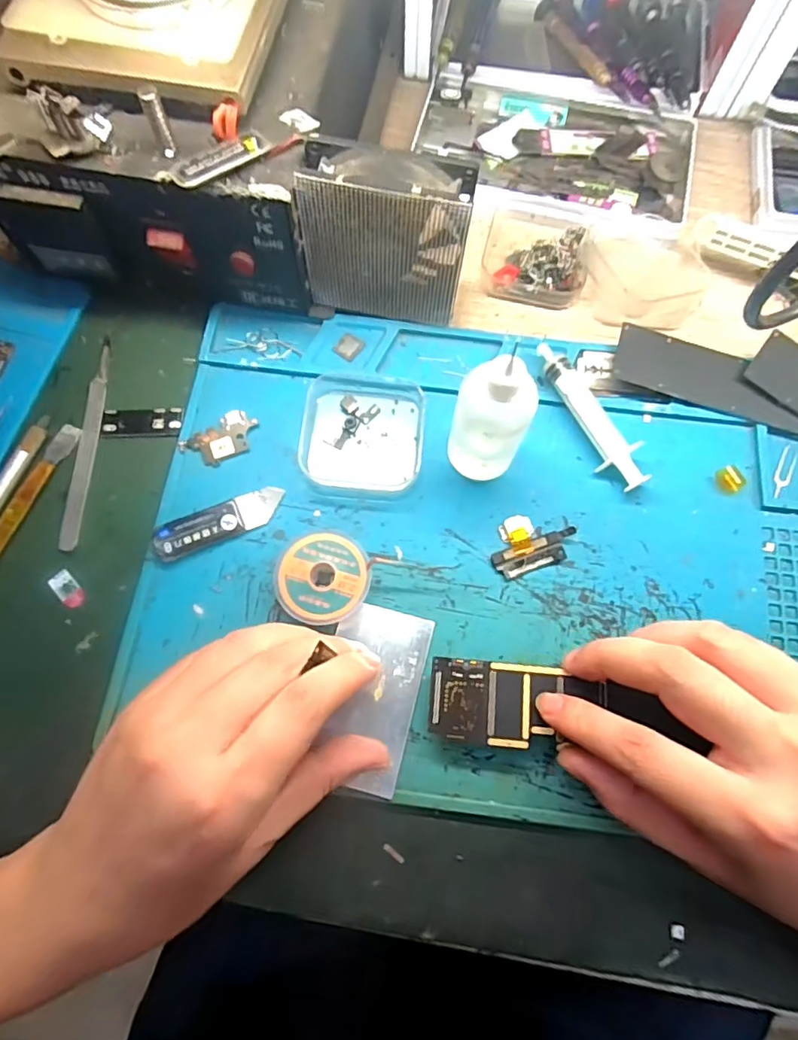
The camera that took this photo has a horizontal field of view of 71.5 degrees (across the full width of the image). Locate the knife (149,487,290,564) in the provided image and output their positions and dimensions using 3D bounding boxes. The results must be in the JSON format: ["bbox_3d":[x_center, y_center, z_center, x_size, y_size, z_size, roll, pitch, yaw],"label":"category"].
[{"bbox_3d":[-0.090,0.001,0.281,0.066,0.006,0.018,-24,74,-7],"label":"knife"}]

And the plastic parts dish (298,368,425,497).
[{"bbox_3d":[-0.019,-0.046,0.292,0.062,0.014,0.064,5,73,2],"label":"plastic parts dish"}]

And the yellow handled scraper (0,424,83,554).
[{"bbox_3d":[-0.199,0.003,0.281,0.012,0.004,0.120,22,74,6],"label":"yellow handled scraper"}]

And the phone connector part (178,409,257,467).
[{"bbox_3d":[-0.095,-0.043,0.296,0.039,0.004,0.024,-40,77,-11],"label":"phone connector part"}]

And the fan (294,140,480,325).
[{"bbox_3d":[-0.007,-0.141,0.284,0.079,0.085,0.028,8,73,3],"label":"fan"}]

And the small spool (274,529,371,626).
[{"bbox_3d":[-0.037,0.029,0.270,0.044,0.013,0.044,0,73,0],"label":"small spool"}]

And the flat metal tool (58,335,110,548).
[{"bbox_3d":[-0.167,-0.044,0.298,0.010,0.004,0.122,2,73,1],"label":"flat metal tool"}]

